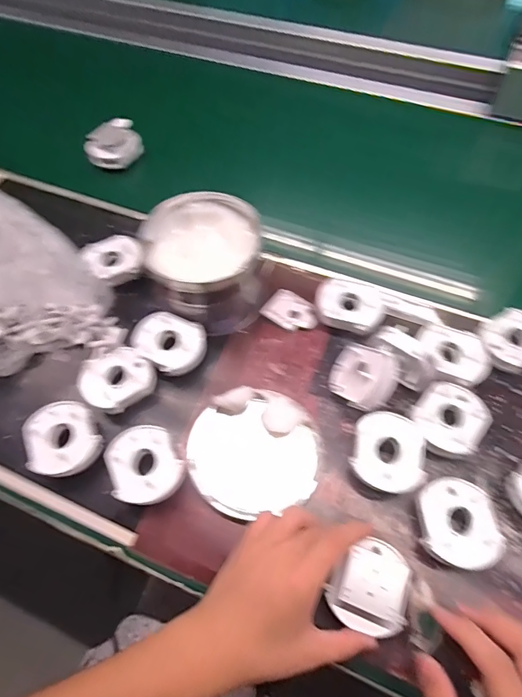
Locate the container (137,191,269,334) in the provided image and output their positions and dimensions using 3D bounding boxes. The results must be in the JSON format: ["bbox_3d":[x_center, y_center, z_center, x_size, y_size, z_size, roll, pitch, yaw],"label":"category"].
[{"bbox_3d":[-0.063,-0.094,0.492,0.131,0.100,0.126,-1,61,1],"label":"container"}]

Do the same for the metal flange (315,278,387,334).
[{"bbox_3d":[0.104,-0.047,0.499,0.076,0.027,0.062,21,63,13],"label":"metal flange"}]

